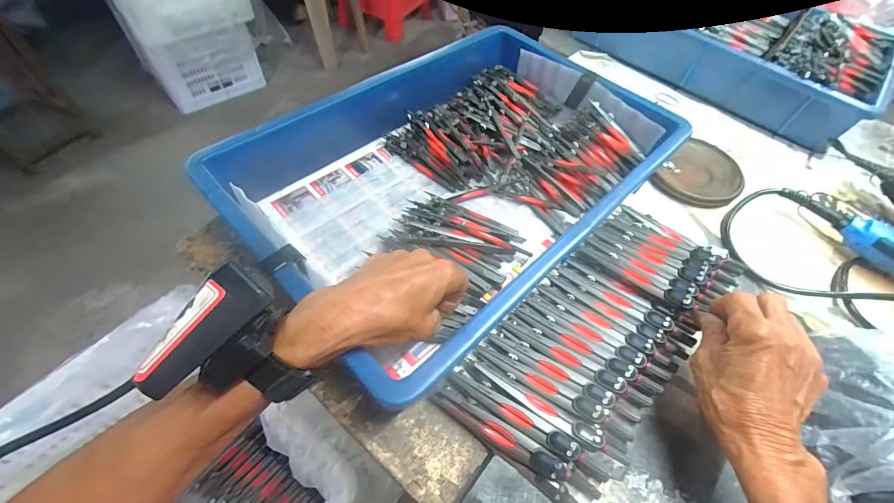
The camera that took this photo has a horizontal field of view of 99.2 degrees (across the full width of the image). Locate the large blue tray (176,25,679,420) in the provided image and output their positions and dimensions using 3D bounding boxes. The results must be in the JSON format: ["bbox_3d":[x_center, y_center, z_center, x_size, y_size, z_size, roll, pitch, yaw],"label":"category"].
[{"bbox_3d":[0.019,-0.093,0.389,0.413,0.095,0.280,-40,68,-20],"label":"large blue tray"}]

